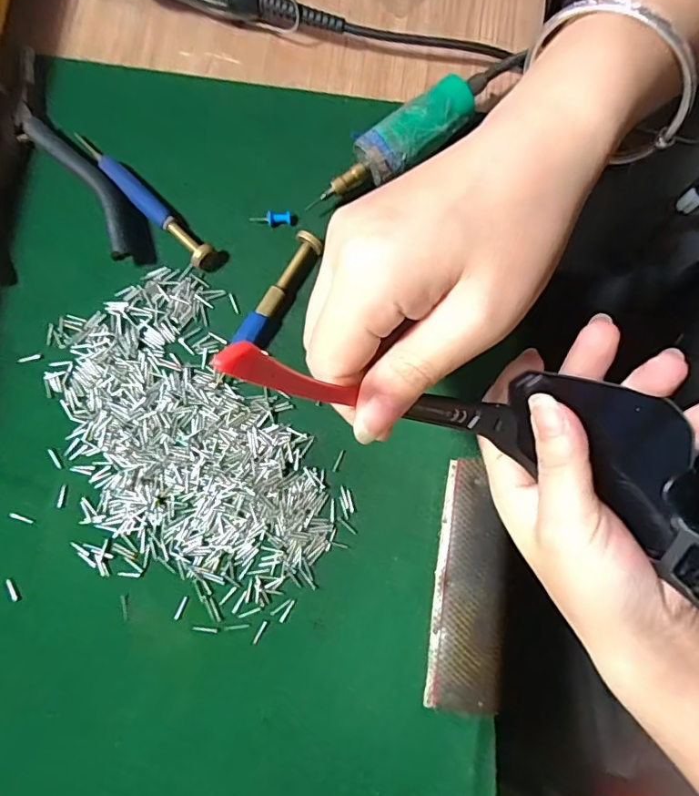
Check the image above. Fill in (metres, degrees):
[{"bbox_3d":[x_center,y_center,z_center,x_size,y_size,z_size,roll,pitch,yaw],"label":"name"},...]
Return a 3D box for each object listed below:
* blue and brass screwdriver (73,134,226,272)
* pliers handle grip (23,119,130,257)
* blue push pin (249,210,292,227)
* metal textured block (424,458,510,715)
[{"bbox_3d":[-0.115,-0.111,0.294,0.111,0.011,0.014,42,83,7],"label":"blue and brass screwdriver"},{"bbox_3d":[-0.145,-0.119,0.292,0.022,0.015,0.102,-36,82,-6],"label":"pliers handle grip"},{"bbox_3d":[-0.044,-0.100,0.295,0.023,0.006,0.007,-7,80,-1],"label":"blue push pin"},{"bbox_3d":[0.060,0.091,0.262,0.035,0.007,0.116,7,80,2],"label":"metal textured block"}]

